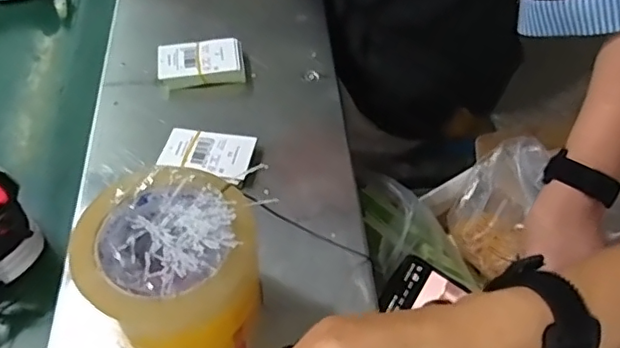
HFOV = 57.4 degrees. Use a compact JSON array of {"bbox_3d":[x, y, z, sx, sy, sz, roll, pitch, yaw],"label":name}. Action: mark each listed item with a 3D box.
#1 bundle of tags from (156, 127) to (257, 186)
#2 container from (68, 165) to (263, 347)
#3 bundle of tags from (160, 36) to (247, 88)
[{"bbox_3d":[-0.091,-0.020,0.511,0.080,0.011,0.054,14,54,11],"label":"bundle of tags"},{"bbox_3d":[-0.086,0.073,0.367,0.111,0.121,0.107,-37,60,-25],"label":"container"},{"bbox_3d":[-0.111,-0.112,0.577,0.083,0.016,0.050,-8,53,-5],"label":"bundle of tags"}]

